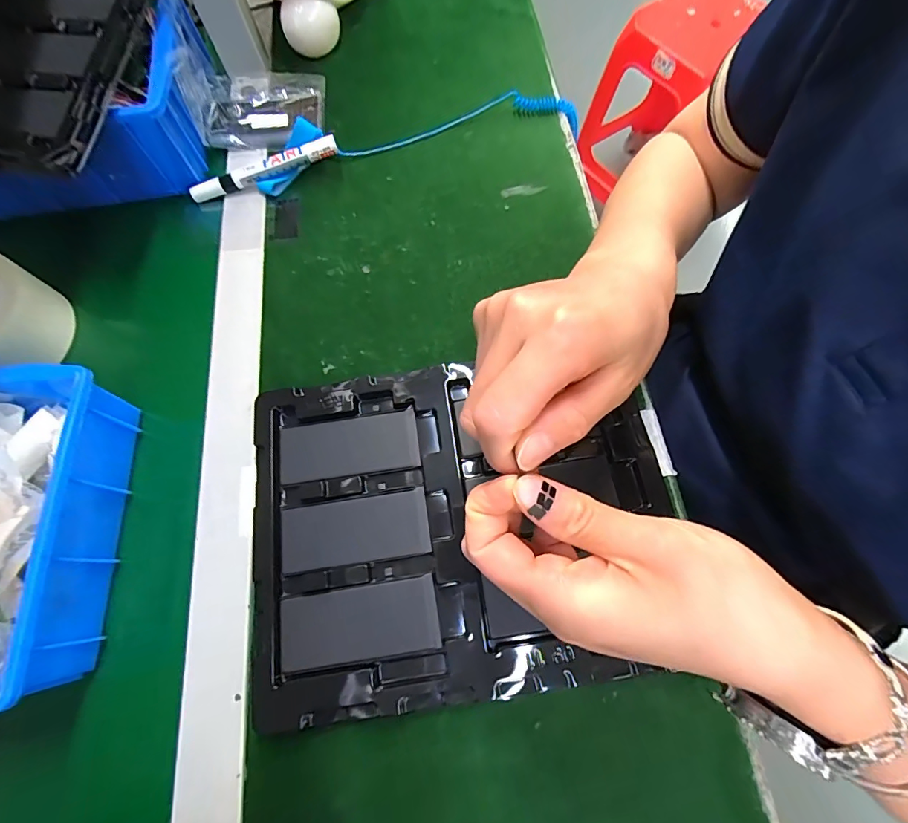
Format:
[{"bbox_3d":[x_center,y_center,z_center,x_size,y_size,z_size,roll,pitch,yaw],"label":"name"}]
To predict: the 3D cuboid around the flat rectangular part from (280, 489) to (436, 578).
[{"bbox_3d":[-0.067,0.080,0.293,0.097,0.004,0.044,-9,70,-2],"label":"flat rectangular part"}]

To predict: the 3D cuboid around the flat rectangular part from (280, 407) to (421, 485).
[{"bbox_3d":[-0.075,0.025,0.313,0.097,0.004,0.044,-9,70,-2],"label":"flat rectangular part"}]

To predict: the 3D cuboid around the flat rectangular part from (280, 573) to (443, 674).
[{"bbox_3d":[-0.059,0.133,0.273,0.098,0.004,0.042,-9,70,-2],"label":"flat rectangular part"}]

